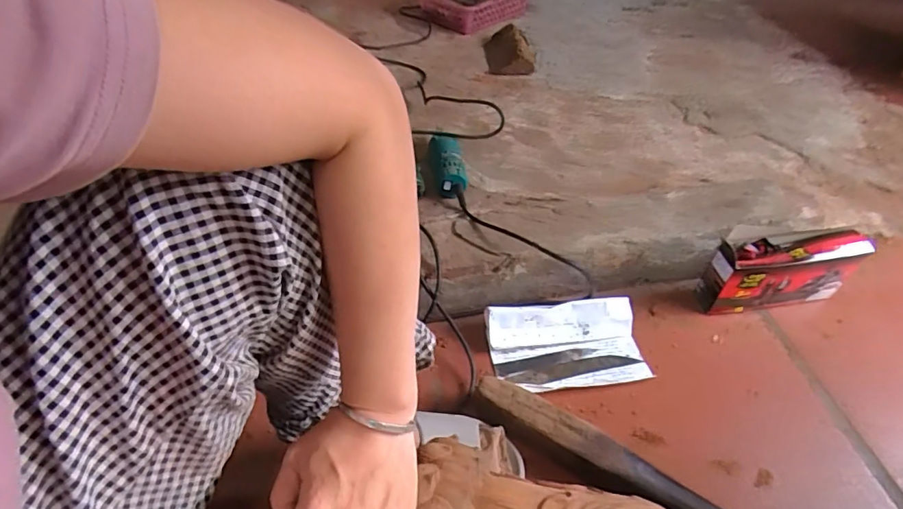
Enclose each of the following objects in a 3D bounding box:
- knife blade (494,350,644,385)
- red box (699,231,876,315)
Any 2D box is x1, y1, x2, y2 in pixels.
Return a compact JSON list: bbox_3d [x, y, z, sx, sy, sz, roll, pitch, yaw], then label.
[{"bbox_3d":[0.162,0.155,0.706,0.195,0.007,0.048,-9,39,-12],"label":"knife blade"},{"bbox_3d":[0.508,0.027,0.782,0.238,0.120,0.061,-5,44,-11],"label":"red box"}]

